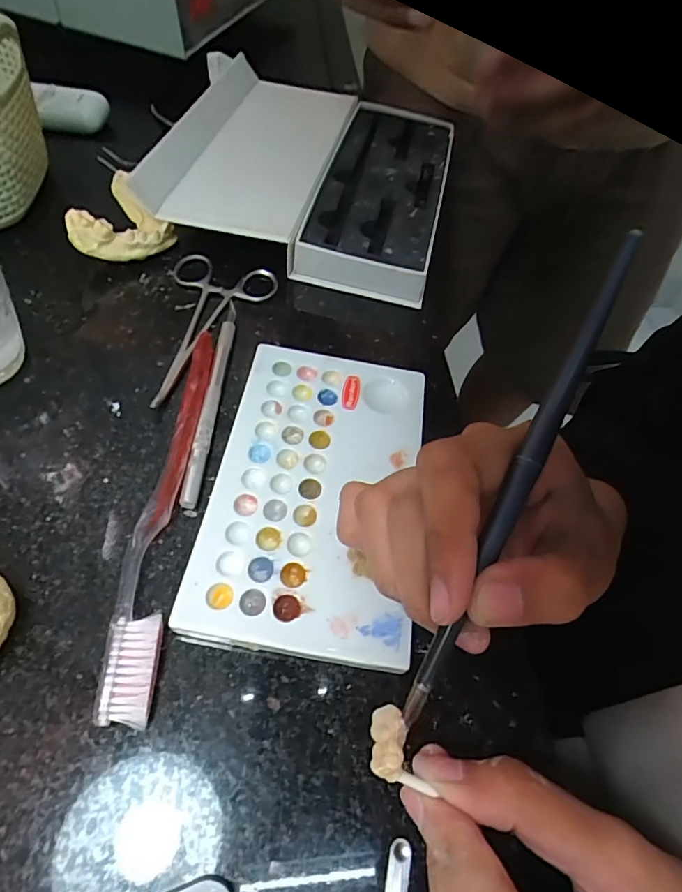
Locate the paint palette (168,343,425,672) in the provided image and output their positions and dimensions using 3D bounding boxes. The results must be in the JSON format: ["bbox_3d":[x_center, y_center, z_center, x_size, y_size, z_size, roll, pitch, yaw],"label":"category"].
[{"bbox_3d":[-0.011,0.017,0.234,0.091,0.010,0.153,10,55,-2],"label":"paint palette"}]

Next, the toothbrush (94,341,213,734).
[{"bbox_3d":[-0.079,0.019,0.226,0.022,0.011,0.186,3,56,-6],"label":"toothbrush"}]

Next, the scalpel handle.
[{"bbox_3d":[-0.067,-0.030,0.261,0.008,0.006,0.135,6,55,-5],"label":"scalpel handle"}]

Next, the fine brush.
[{"bbox_3d":[0.052,0.011,0.147,0.007,0.004,0.147,27,80,13],"label":"fine brush"}]

